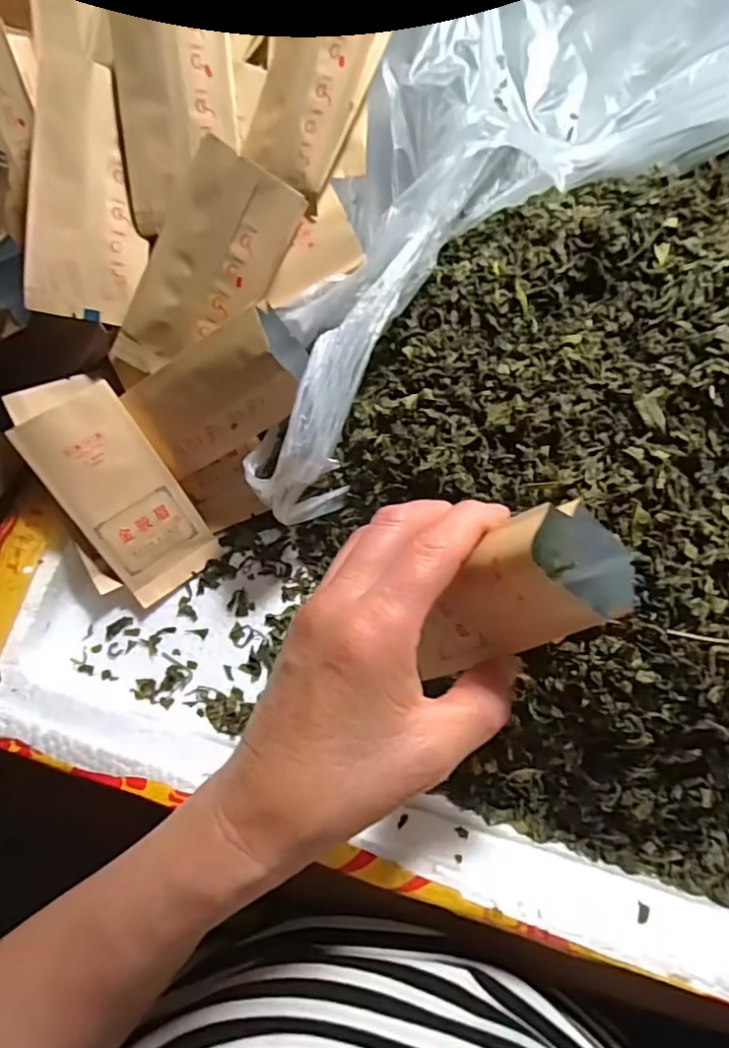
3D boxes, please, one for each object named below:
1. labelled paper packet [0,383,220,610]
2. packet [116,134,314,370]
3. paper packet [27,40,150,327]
[{"bbox_3d":[-0.124,-0.014,0.292,0.053,0.006,0.109,-37,115,-17],"label":"labelled paper packet"},{"bbox_3d":[-0.076,-0.116,0.267,0.054,0.010,0.108,28,115,-11],"label":"packet"},{"bbox_3d":[-0.129,-0.157,0.265,0.049,0.007,0.114,5,98,-19],"label":"paper packet"}]

